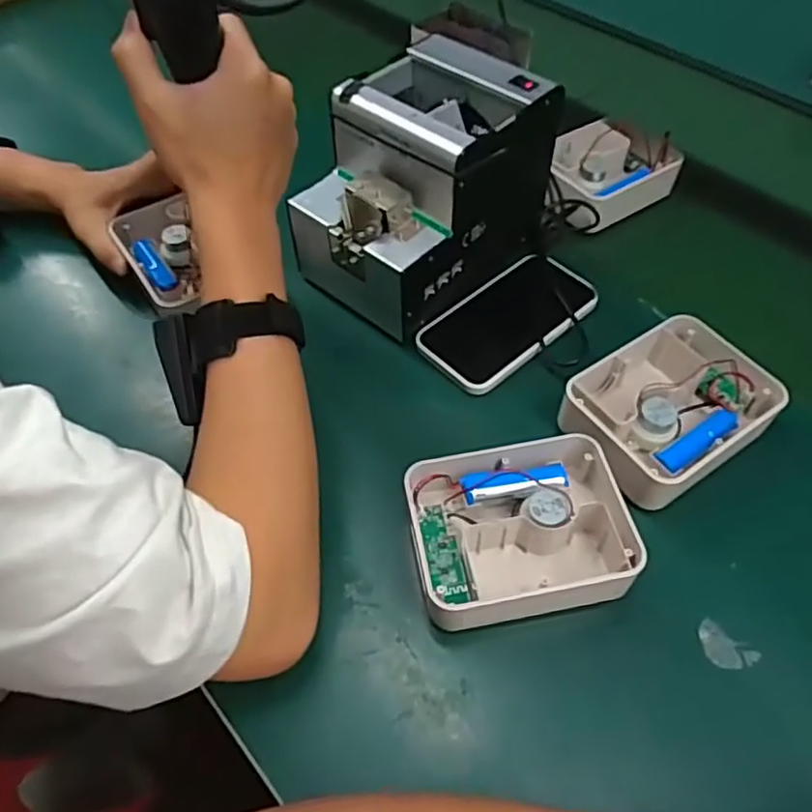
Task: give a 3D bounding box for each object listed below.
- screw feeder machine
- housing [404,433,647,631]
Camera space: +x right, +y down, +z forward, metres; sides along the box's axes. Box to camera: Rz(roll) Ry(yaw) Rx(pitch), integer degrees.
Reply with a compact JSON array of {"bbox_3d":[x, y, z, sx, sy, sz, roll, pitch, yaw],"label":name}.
[{"bbox_3d":[0.015,-0.180,0.524,0.188,0.136,0.140,-38,62,-25],"label":"screw feeder machine"},{"bbox_3d":[0.069,0.077,0.405,0.127,0.045,0.103,-9,54,-6],"label":"housing"}]

